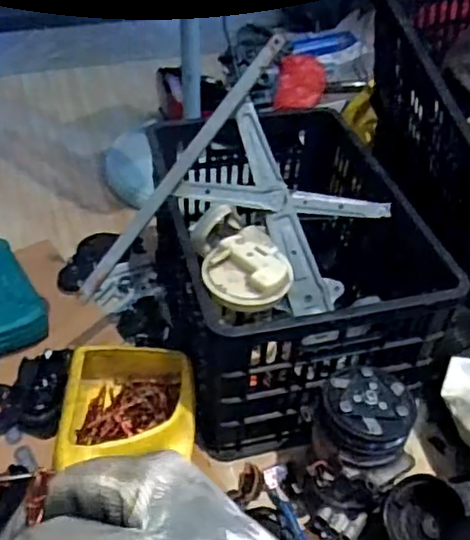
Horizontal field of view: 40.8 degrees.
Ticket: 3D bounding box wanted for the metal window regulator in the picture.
[{"bbox_3d":[0.028,-0.055,0.930,0.304,0.426,0.049,39,9,-7],"label":"metal window regulator"}]

